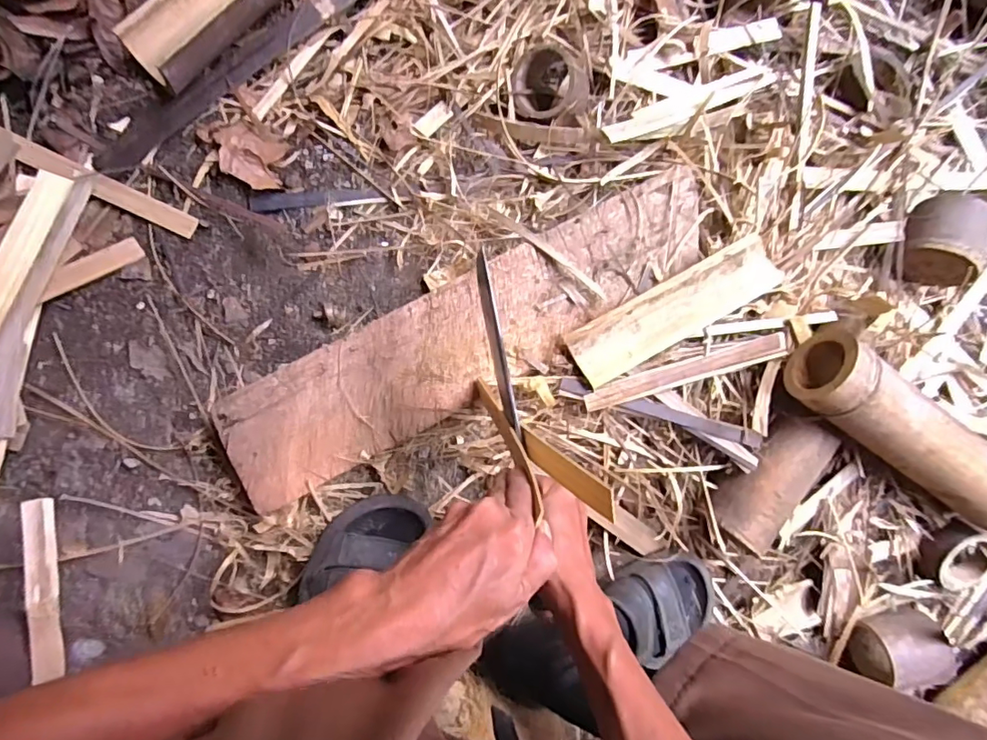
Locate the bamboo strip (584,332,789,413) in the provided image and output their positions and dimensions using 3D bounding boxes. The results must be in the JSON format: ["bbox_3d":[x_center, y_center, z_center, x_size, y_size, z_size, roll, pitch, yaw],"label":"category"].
[{"bbox_3d":[0.207,0.002,0.572,0.234,0.007,0.024,-16,89,-10],"label":"bamboo strip"}]

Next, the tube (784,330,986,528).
[{"bbox_3d":[0.459,0.079,0.561,0.329,0.079,0.077,31,82,-7],"label":"tube"}]

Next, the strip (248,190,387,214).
[{"bbox_3d":[-0.183,-0.180,0.565,0.134,0.008,0.019,-8,88,-10],"label":"strip"}]

